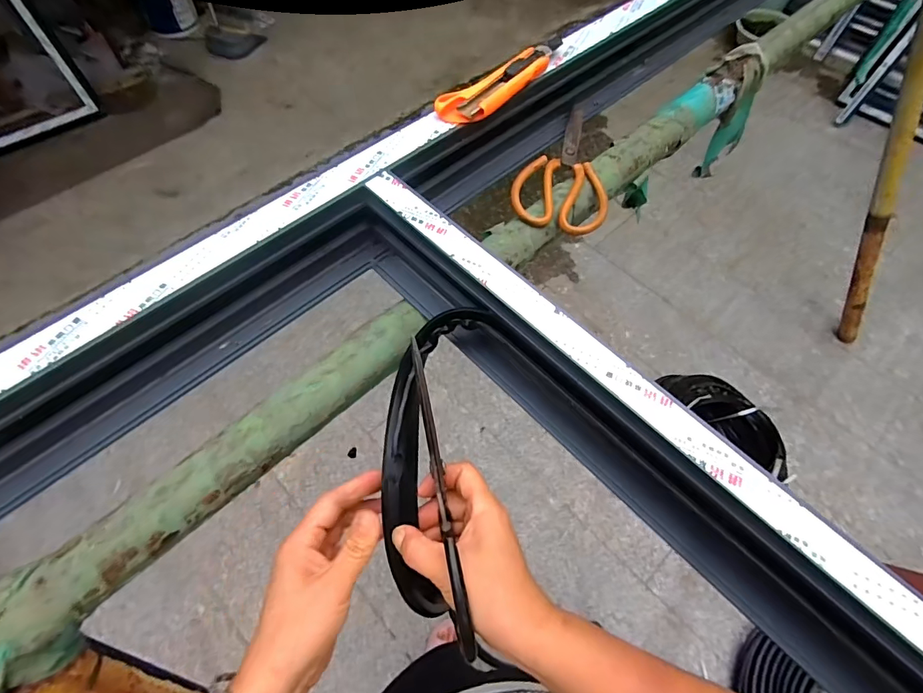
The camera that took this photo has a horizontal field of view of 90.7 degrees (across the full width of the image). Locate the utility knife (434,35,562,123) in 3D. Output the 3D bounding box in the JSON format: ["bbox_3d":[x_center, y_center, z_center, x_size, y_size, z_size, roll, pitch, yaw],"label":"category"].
[{"bbox_3d":[0.047,-0.272,0.463,0.040,0.015,0.174,37,66,17],"label":"utility knife"}]

